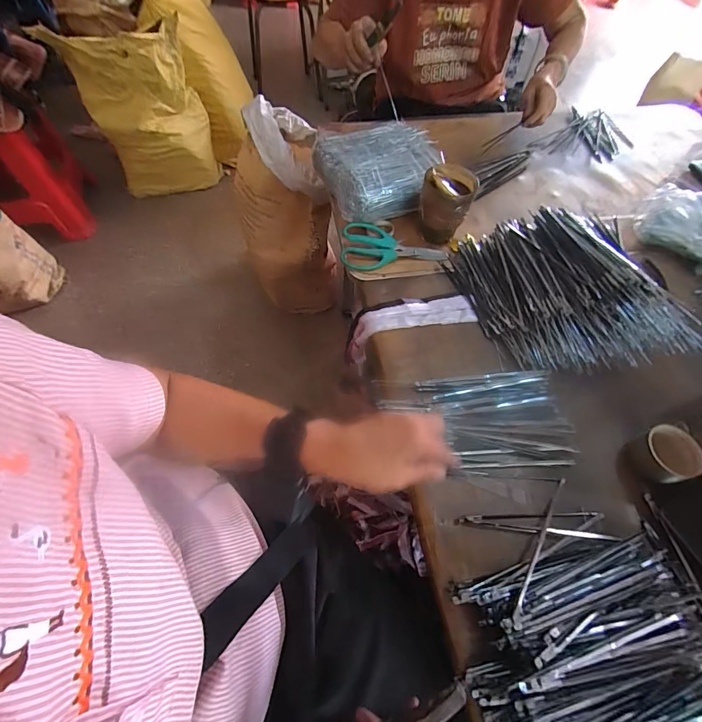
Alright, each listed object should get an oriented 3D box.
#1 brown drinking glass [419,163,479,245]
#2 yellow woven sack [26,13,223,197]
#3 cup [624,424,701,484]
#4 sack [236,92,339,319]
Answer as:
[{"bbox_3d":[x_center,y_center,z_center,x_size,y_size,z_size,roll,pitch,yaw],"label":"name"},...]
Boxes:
[{"bbox_3d":[0.159,-0.265,0.627,0.082,0.106,0.089,21,62,9],"label":"brown drinking glass"},{"bbox_3d":[-0.728,-0.871,1.354,0.388,0.566,0.208,-24,65,-15],"label":"yellow woven sack"},{"bbox_3d":[0.381,0.116,0.448,0.060,0.047,0.064,-15,63,-11],"label":"cup"},{"bbox_3d":[-0.216,-0.458,1.175,0.259,0.565,0.387,-17,63,-12],"label":"sack"}]

